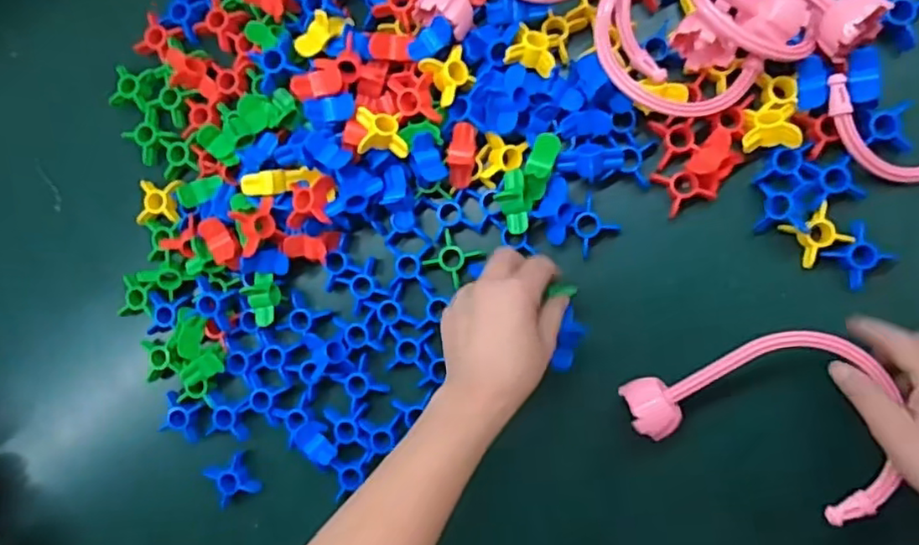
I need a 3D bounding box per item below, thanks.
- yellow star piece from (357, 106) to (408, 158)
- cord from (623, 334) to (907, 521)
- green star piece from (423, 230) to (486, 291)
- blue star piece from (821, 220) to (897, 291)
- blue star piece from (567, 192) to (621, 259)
[{"bbox_3d":[-0.066,-0.118,0.535,0.042,0.023,0.040,5,92,-24],"label":"yellow star piece"},{"bbox_3d":[0.230,0.096,0.479,0.184,0.049,0.123,22,92,10],"label":"cord"},{"bbox_3d":[-0.006,-0.013,0.560,0.042,0.012,0.038,35,94,9],"label":"green star piece"},{"bbox_3d":[0.320,-0.014,0.506,0.043,0.010,0.041,-41,82,6],"label":"blue star piece"},{"bbox_3d":[0.111,-0.041,0.549,0.041,0.031,0.041,-41,82,6],"label":"blue star piece"}]

